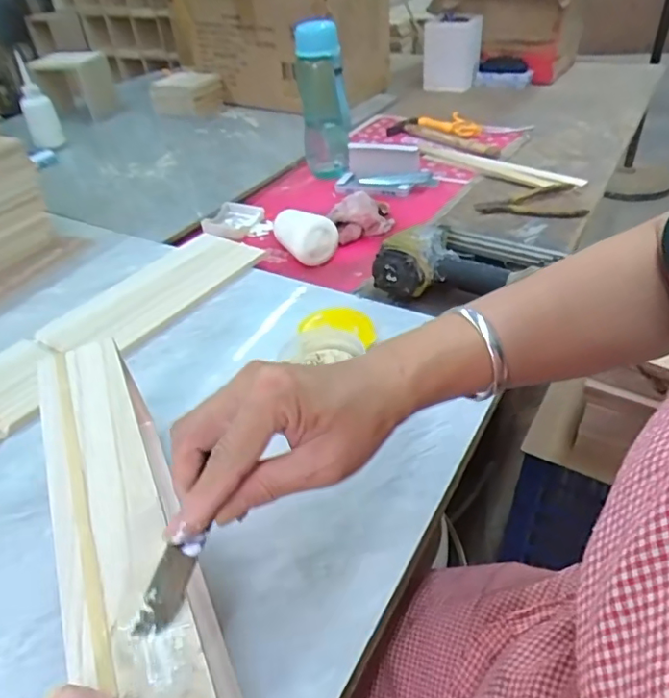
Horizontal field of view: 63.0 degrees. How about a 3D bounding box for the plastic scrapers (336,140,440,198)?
[{"bbox_3d":[0.088,-0.302,0.909,0.163,0.044,0.106,2,39,7],"label":"plastic scrapers"}]

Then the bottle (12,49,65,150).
[{"bbox_3d":[-0.594,-0.485,1.094,0.061,0.156,0.047,-20,41,-20],"label":"bottle"}]

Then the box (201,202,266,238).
[{"bbox_3d":[-0.158,-0.201,0.850,0.075,0.016,0.086,13,41,19],"label":"box"}]

